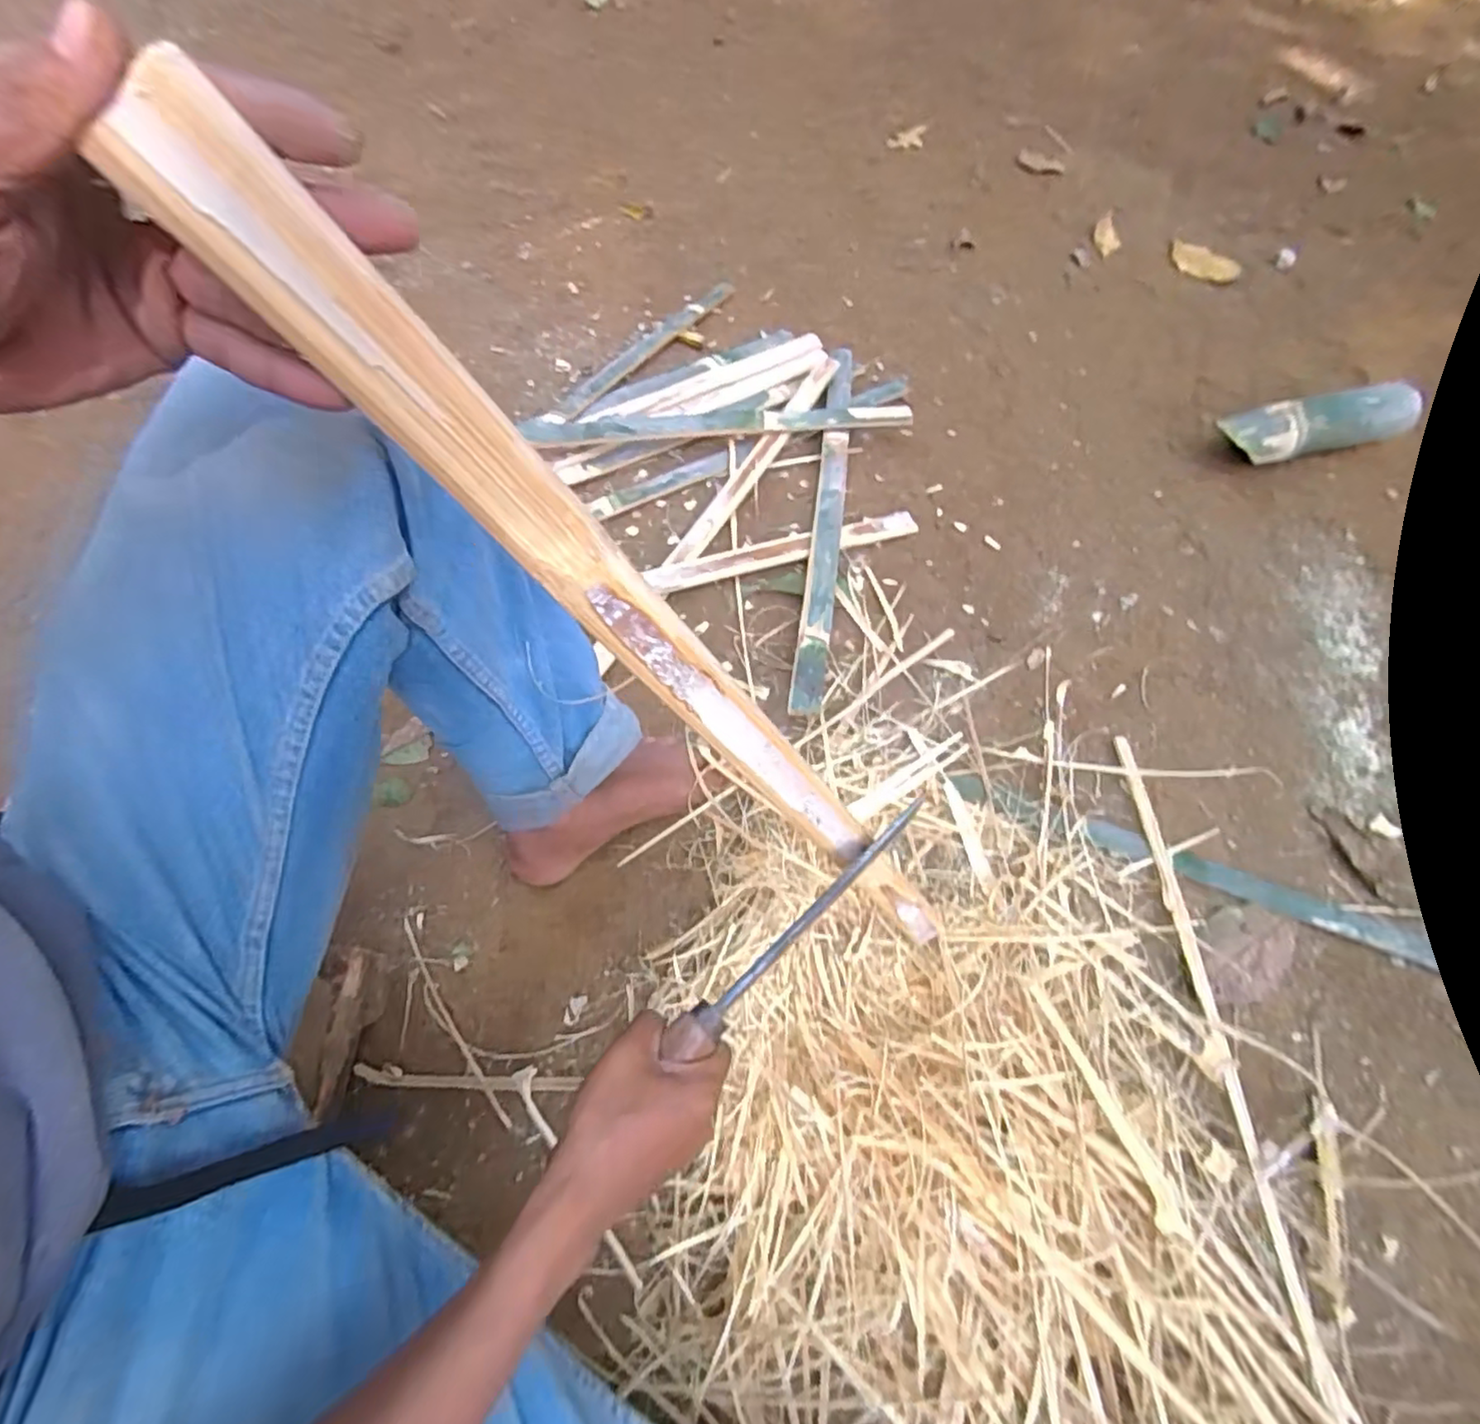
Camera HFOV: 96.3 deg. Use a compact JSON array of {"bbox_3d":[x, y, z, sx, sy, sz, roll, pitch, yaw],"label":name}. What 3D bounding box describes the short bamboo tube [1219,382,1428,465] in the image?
[{"bbox_3d":[0.810,-0.402,0.937,0.274,0.074,0.081,-14,64,-7],"label":"short bamboo tube"}]

